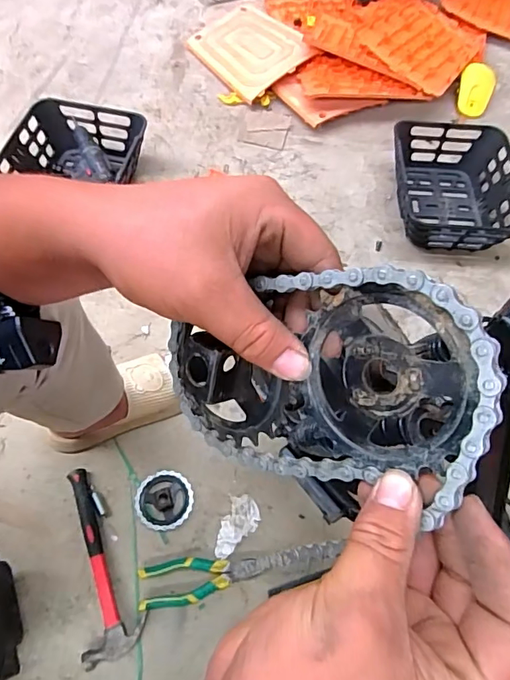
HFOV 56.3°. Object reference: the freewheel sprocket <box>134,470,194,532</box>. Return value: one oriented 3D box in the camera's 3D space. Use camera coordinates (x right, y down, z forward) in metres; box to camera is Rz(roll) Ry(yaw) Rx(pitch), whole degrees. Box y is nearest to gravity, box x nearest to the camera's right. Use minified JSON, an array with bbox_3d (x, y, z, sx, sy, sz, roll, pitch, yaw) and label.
[{"bbox_3d":[-0.149,0.263,0.784,0.092,0.009,0.092,1,63,-2],"label":"freewheel sprocket"}]

